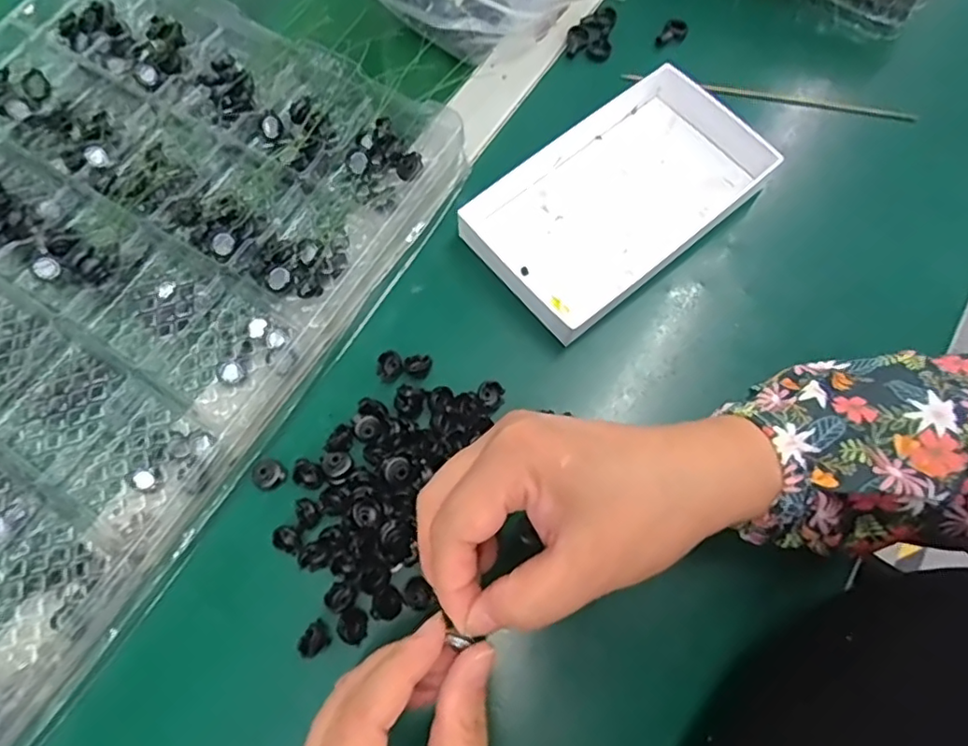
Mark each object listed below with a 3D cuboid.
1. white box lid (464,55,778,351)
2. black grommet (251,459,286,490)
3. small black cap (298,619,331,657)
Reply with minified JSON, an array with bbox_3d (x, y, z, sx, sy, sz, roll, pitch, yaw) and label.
[{"bbox_3d":[0.078,-0.112,0.375,0.174,0.025,0.109,-39,73,-13],"label":"white box lid"},{"bbox_3d":[-0.115,0.054,0.322,0.016,0.005,0.016,-1,69,1],"label":"black grommet"},{"bbox_3d":[-0.082,0.129,0.293,0.015,0.007,0.013,-42,73,-13],"label":"small black cap"}]

